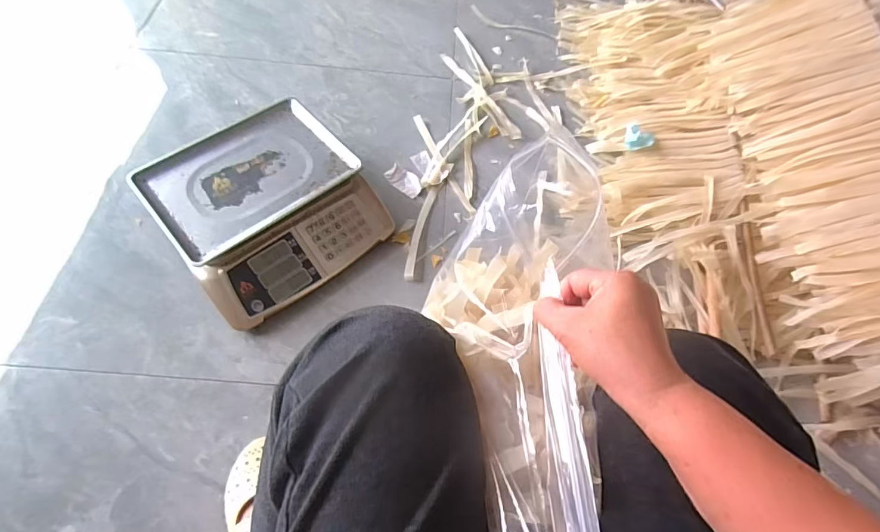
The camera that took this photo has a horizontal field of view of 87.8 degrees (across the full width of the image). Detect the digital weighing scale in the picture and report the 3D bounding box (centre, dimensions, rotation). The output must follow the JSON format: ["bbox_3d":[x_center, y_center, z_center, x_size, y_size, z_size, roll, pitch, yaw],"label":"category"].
[{"bbox_3d":[-0.316,-0.115,0.845,0.333,0.109,0.344,-37,68,-22],"label":"digital weighing scale"}]

